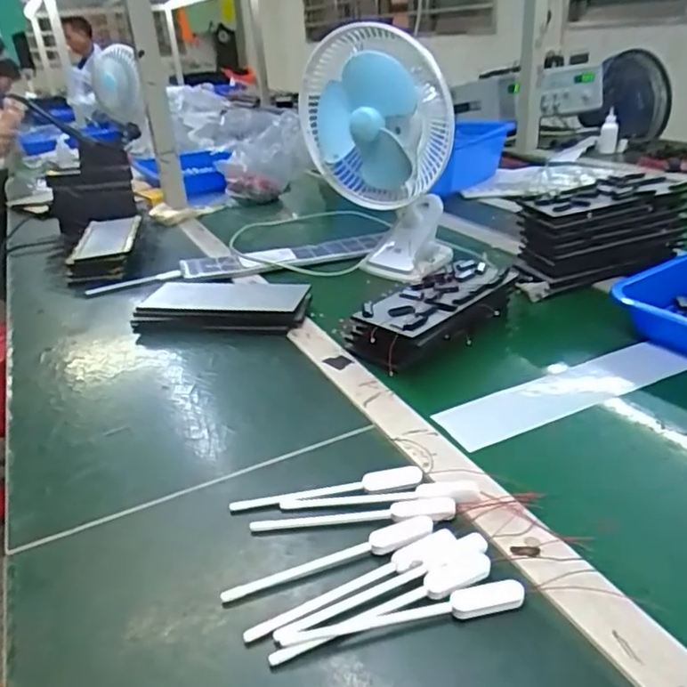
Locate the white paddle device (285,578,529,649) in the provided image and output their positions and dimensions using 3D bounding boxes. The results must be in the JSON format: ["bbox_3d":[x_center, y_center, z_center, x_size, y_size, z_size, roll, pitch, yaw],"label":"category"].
[{"bbox_3d":[0.036,0.159,0.355,0.144,0.007,0.015,-9,28,-7],"label":"white paddle device"}]

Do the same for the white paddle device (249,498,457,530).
[{"bbox_3d":[0.006,0.123,0.434,0.145,0.010,0.017,-3,28,3],"label":"white paddle device"}]

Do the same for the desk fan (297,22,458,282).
[{"bbox_3d":[0.046,-0.245,0.810,0.182,0.305,0.131,-6,28,-1],"label":"desk fan"}]

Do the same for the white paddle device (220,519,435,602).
[{"bbox_3d":[-0.007,0.143,0.398,0.145,0.009,0.021,-14,29,-17],"label":"white paddle device"}]

